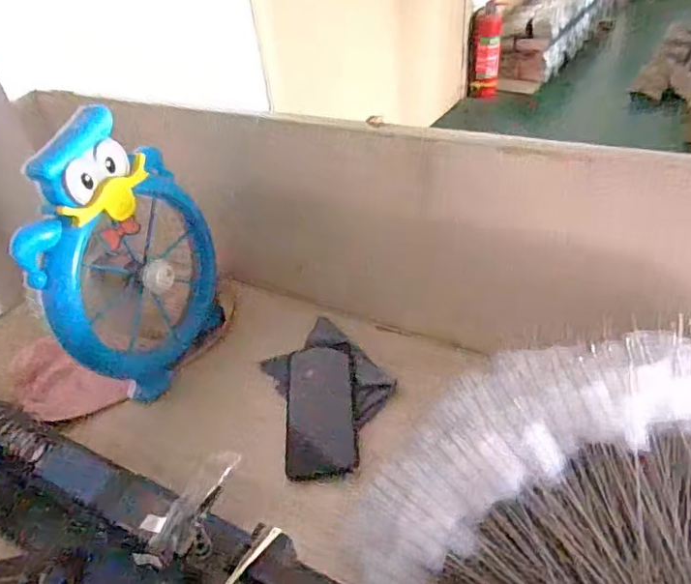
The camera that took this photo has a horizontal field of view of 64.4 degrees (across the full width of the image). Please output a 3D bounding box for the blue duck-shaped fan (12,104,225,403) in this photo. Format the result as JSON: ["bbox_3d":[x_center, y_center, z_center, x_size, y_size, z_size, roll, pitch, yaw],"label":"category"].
[{"bbox_3d":[-0.237,-0.034,0.621,0.082,0.295,0.216,6,43,16],"label":"blue duck-shaped fan"}]

